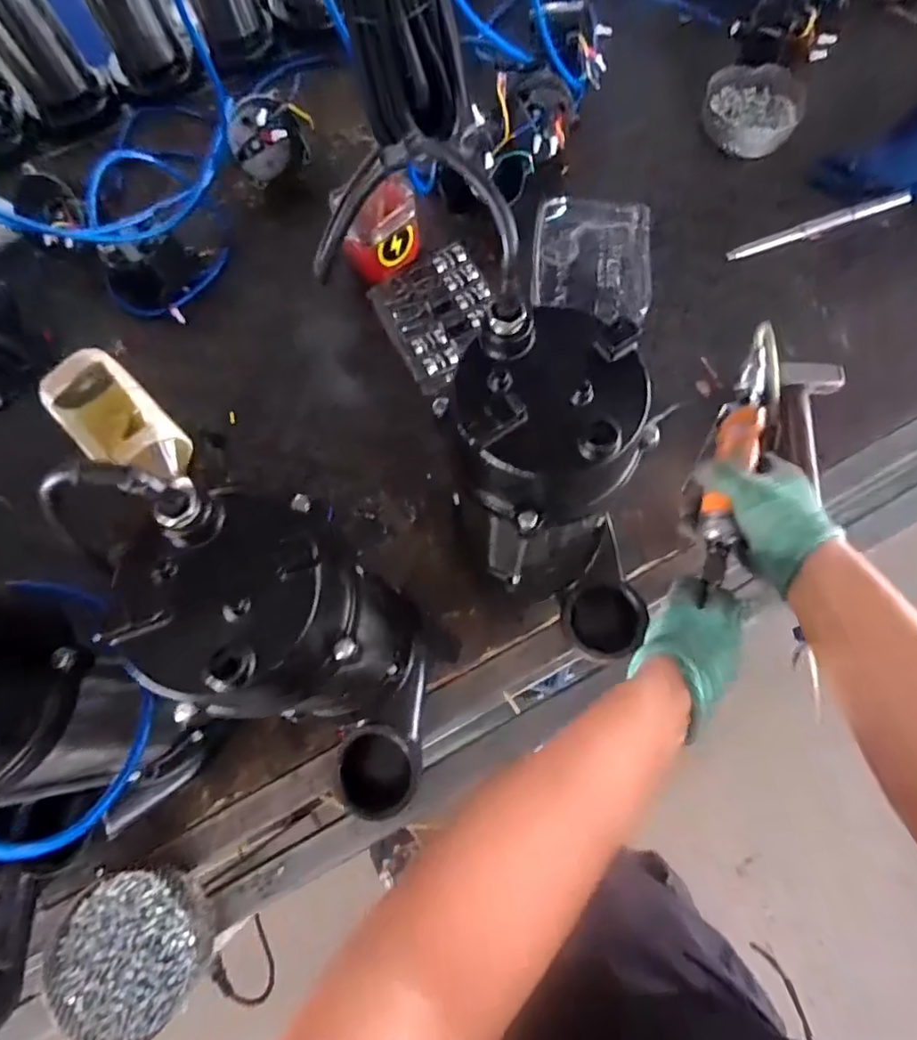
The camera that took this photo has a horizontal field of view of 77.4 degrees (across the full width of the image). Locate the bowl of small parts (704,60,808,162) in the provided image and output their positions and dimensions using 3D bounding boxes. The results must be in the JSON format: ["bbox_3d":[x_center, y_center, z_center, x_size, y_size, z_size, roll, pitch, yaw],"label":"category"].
[{"bbox_3d":[0.403,-0.569,0.786,0.128,0.039,0.135,-1,72,2],"label":"bowl of small parts"}]

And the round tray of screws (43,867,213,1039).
[{"bbox_3d":[-0.303,0.401,0.534,0.141,0.027,0.132,-1,72,2],"label":"round tray of screws"}]

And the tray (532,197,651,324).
[{"bbox_3d":[0.170,-0.329,0.728,0.143,0.033,0.158,5,73,4],"label":"tray"}]

